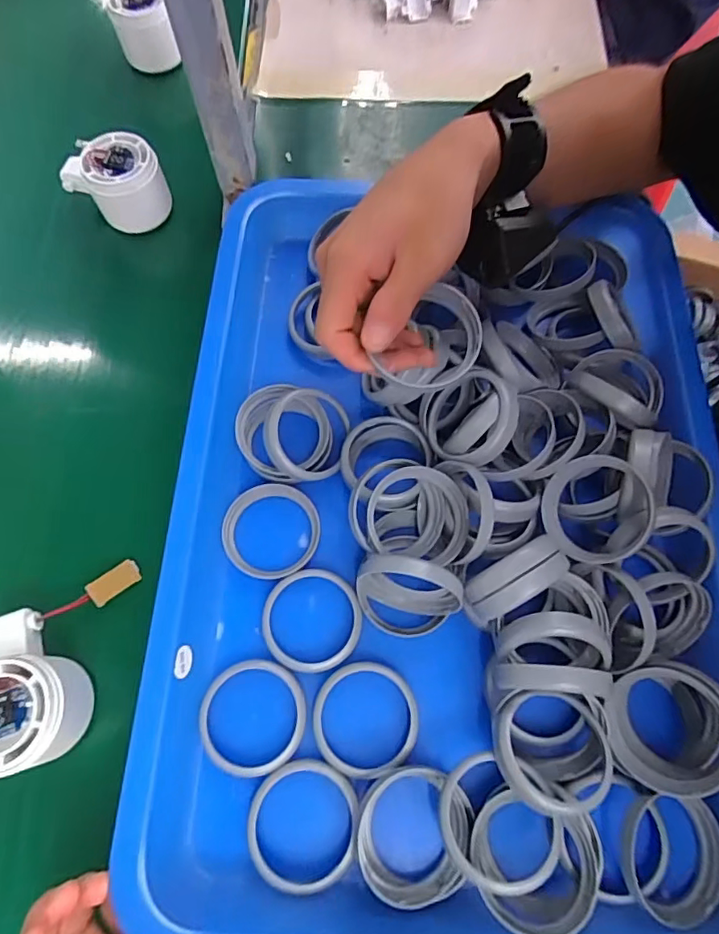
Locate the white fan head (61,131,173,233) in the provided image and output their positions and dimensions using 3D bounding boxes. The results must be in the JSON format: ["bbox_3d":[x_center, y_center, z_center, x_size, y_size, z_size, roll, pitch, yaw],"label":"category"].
[{"bbox_3d":[-0.196,-0.232,0.432,0.073,0.050,0.056,39,75,14],"label":"white fan head"}]

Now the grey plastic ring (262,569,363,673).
[{"bbox_3d":[-0.028,0.090,0.315,0.058,0.008,0.057,0,68,-1],"label":"grey plastic ring"}]

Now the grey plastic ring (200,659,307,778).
[{"bbox_3d":[-0.059,0.137,0.294,0.057,0.005,0.057,0,68,-1],"label":"grey plastic ring"}]

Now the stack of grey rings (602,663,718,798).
[{"bbox_3d":[0.159,0.134,0.276,0.061,0.022,0.061,16,83,24],"label":"stack of grey rings"}]

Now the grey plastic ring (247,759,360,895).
[{"bbox_3d":[-0.029,0.183,0.272,0.055,0.012,0.057,0,68,-1],"label":"grey plastic ring"}]

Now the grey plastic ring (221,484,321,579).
[{"bbox_3d":[-0.055,0.040,0.334,0.059,0.013,0.058,0,68,-1],"label":"grey plastic ring"}]

